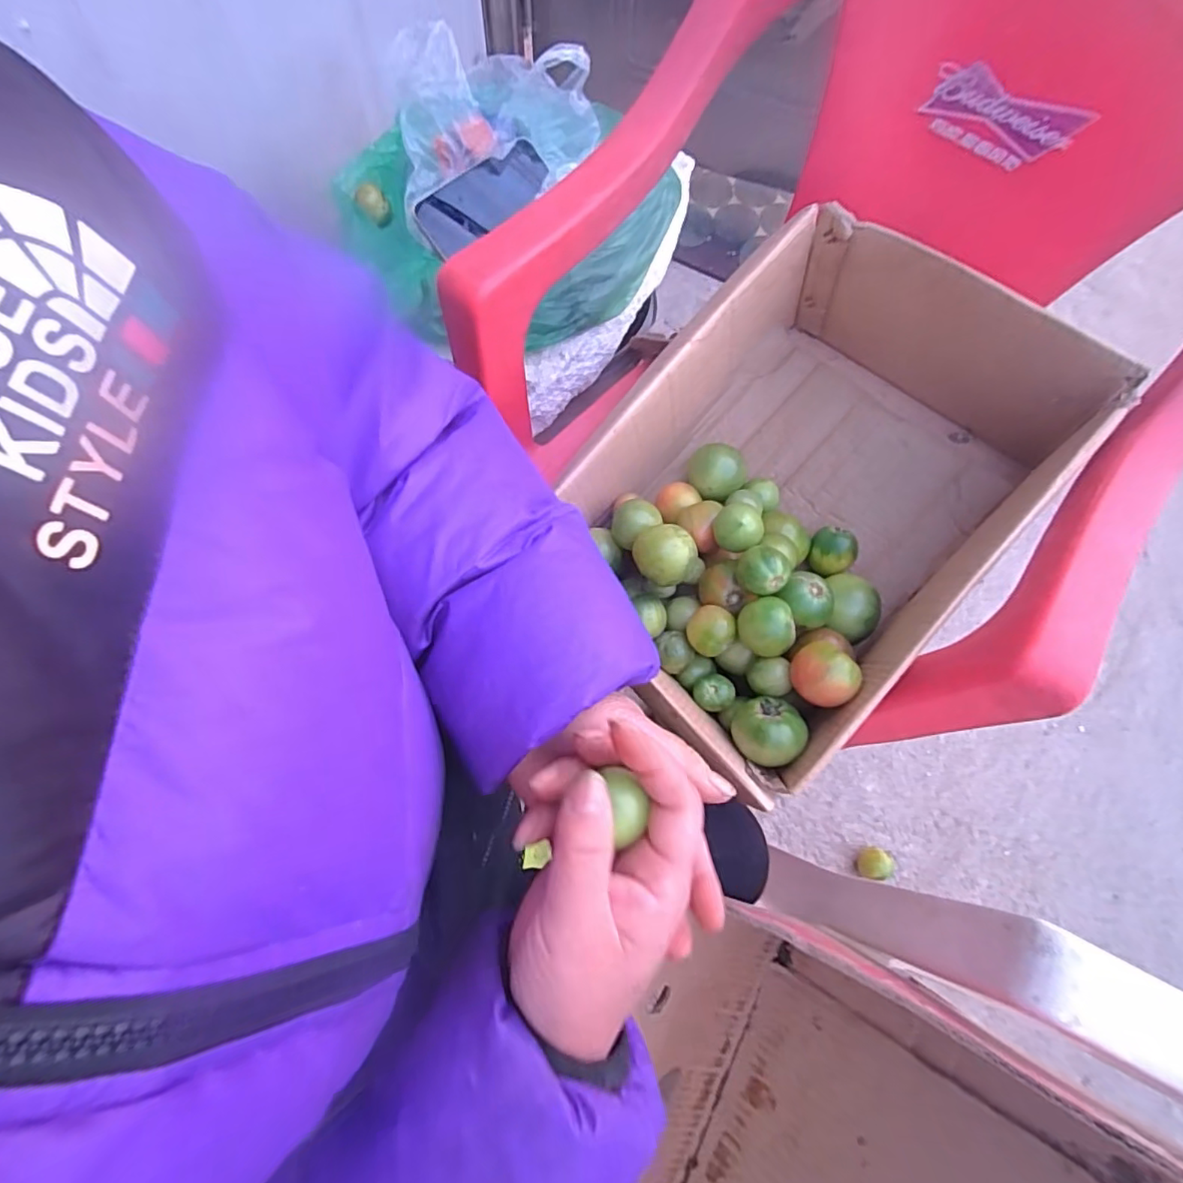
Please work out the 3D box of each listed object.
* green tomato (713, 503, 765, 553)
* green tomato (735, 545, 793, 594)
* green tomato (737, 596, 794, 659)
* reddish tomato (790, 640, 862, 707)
[{"bbox_3d":[0.127,-0.054,0.504,0.043,0.041,0.038,40,74,12],"label":"green tomato"},{"bbox_3d":[0.141,-0.014,0.483,0.042,0.047,0.037,36,73,10],"label":"green tomato"},{"bbox_3d":[0.145,0.030,0.474,0.040,0.039,0.047,-10,71,-5],"label":"green tomato"},{"bbox_3d":[0.181,0.068,0.454,0.044,0.045,0.048,1,70,-2],"label":"reddish tomato"}]

